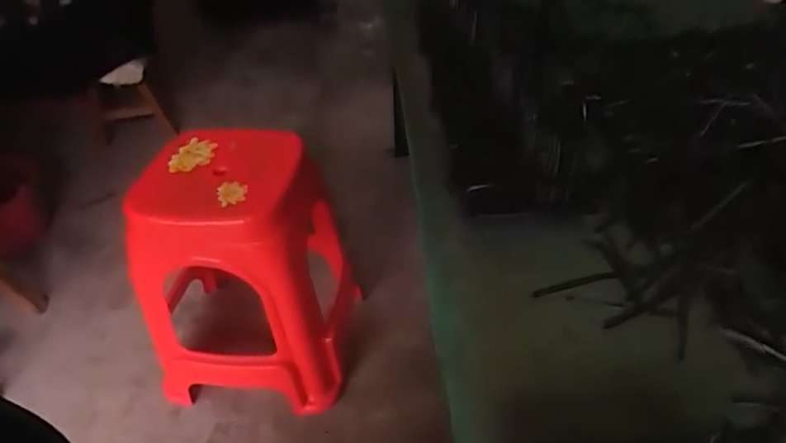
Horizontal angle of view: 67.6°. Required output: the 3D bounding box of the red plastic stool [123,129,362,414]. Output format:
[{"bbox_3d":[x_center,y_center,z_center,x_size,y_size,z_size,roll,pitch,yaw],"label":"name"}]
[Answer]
[{"bbox_3d":[-0.291,0.108,1.200,0.353,0.492,0.337,-1,39,9],"label":"red plastic stool"}]

